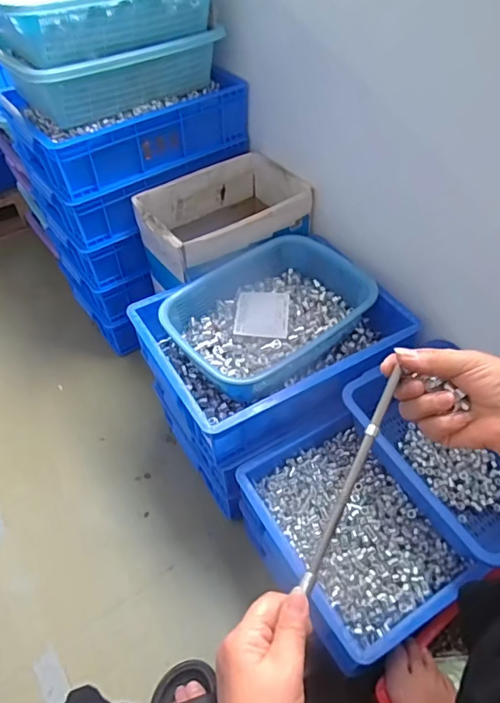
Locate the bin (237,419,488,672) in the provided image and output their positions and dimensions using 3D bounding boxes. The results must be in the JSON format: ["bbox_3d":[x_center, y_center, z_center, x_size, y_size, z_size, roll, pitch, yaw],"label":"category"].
[{"bbox_3d":[0.139,0.274,0.745,0.241,0.101,0.314,-24,52,-19],"label":"bin"}]

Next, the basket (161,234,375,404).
[{"bbox_3d":[0.025,-0.069,0.858,0.334,0.073,0.237,-33,56,-25],"label":"basket"}]

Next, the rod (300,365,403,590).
[{"bbox_3d":[0.084,0.101,0.403,0.008,0.011,0.189,23,81,20],"label":"rod"}]

